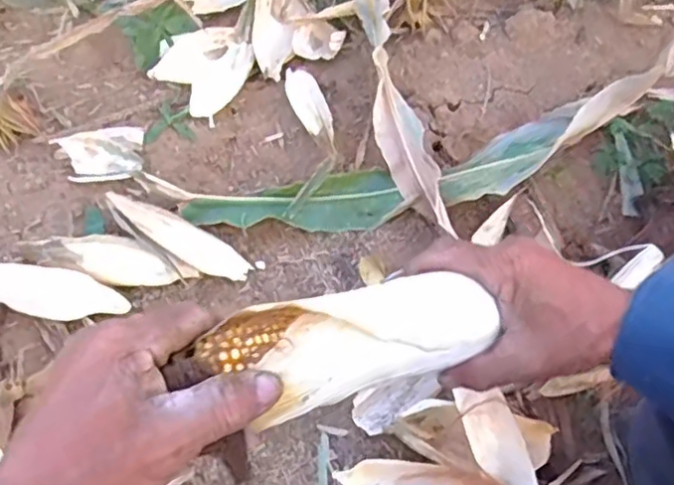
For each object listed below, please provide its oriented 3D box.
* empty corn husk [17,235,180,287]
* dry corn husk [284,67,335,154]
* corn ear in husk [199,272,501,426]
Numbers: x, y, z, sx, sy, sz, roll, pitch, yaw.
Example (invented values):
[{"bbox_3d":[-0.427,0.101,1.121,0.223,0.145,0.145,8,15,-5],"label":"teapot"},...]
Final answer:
[{"bbox_3d":[-0.315,0.022,0.880,0.204,0.043,0.056,13,59,-6],"label":"empty corn husk"},{"bbox_3d":[-0.036,-0.203,0.998,0.054,0.051,0.189,-24,63,-8],"label":"dry corn husk"},{"bbox_3d":[0.013,0.053,0.359,0.170,0.044,0.054,-6,55,-26],"label":"corn ear in husk"}]

